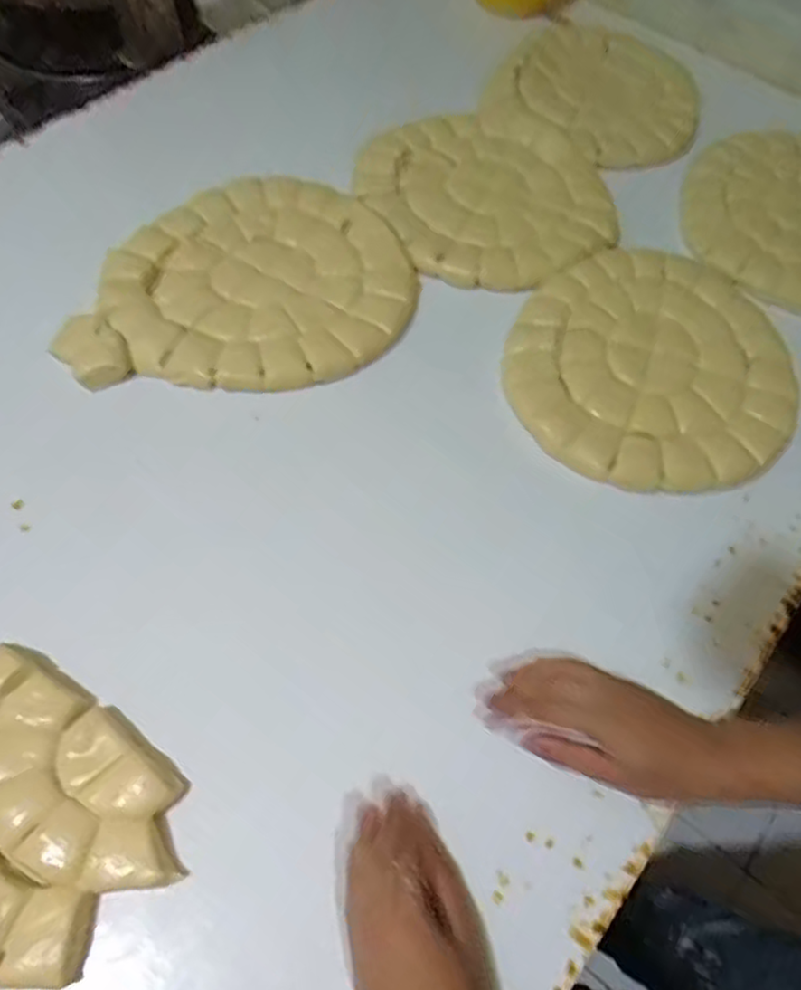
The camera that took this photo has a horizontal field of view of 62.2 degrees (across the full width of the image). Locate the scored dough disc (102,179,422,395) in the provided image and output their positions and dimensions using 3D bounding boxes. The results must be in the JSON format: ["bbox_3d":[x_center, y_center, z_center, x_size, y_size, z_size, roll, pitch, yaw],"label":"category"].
[{"bbox_3d":[-0.146,-0.223,0.694,0.293,0.014,0.283,1,60,-2],"label":"scored dough disc"}]

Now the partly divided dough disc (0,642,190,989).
[{"bbox_3d":[-0.255,0.209,0.448,0.202,0.015,0.161,40,67,19],"label":"partly divided dough disc"}]

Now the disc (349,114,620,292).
[{"bbox_3d":[0.102,-0.361,0.781,0.269,0.021,0.305,-32,66,-19],"label":"disc"}]

